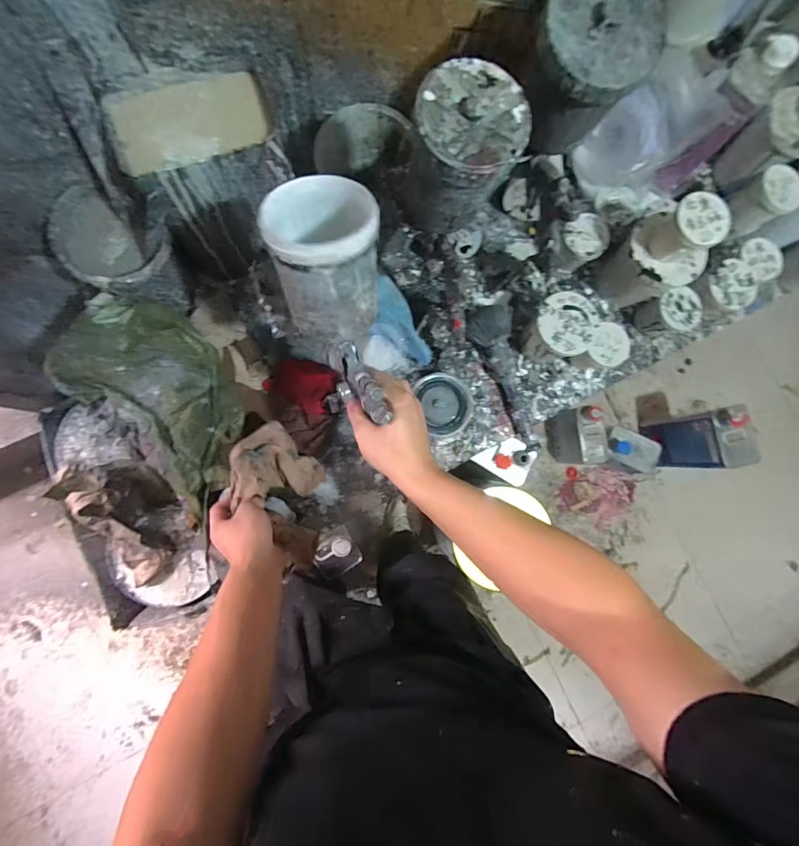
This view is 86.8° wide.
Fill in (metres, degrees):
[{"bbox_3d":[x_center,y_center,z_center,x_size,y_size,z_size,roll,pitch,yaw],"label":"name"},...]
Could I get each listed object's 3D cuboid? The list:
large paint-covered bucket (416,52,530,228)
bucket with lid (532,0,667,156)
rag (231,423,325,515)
[{"bbox_3d":[0.058,-0.252,0.399,0.092,0.110,0.092,0,85,-6],"label":"large paint-covered bucket"},{"bbox_3d":[0.171,-0.332,0.406,0.097,0.111,0.100,0,85,-6],"label":"bucket with lid"},{"bbox_3d":[-0.172,0.065,0.586,0.091,0.090,0.109,-43,90,-7],"label":"rag"}]

